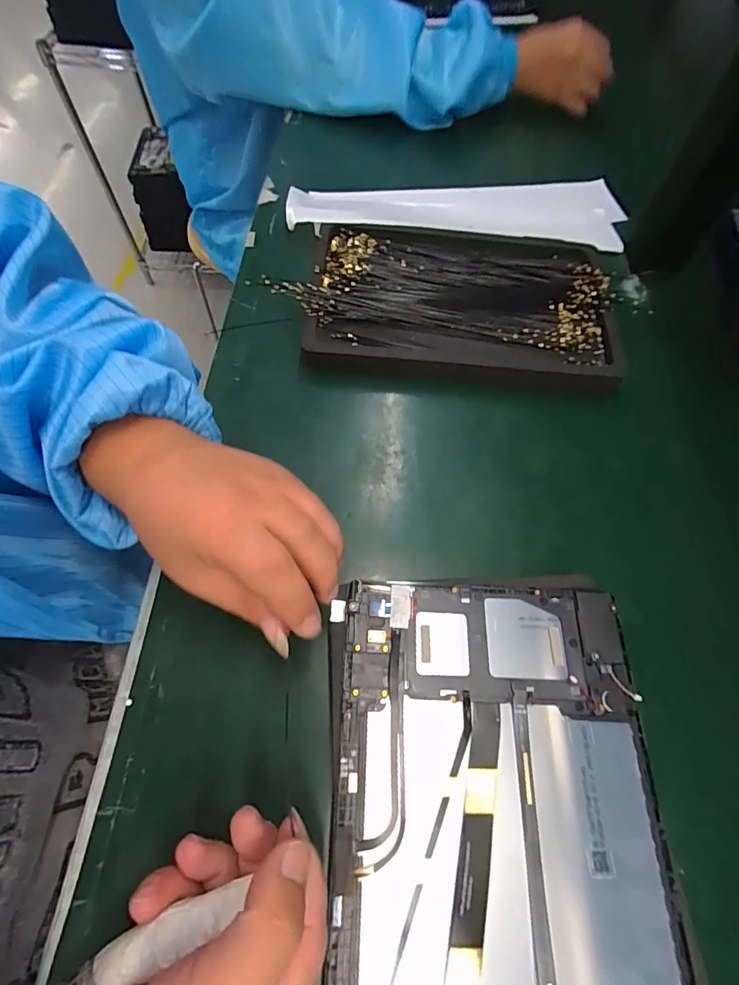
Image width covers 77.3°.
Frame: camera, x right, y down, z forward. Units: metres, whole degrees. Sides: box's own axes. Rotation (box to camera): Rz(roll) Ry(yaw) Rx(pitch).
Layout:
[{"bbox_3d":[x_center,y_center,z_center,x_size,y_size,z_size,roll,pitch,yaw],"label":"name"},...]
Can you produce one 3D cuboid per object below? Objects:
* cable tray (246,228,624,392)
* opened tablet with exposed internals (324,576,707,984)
[{"bbox_3d":[0.065,-0.154,0.381,0.256,0.031,0.150,4,63,-1],"label":"cable tray"},{"bbox_3d":[0.059,0.158,0.207,0.152,0.006,0.238,0,63,-2],"label":"opened tablet with exposed internals"}]

